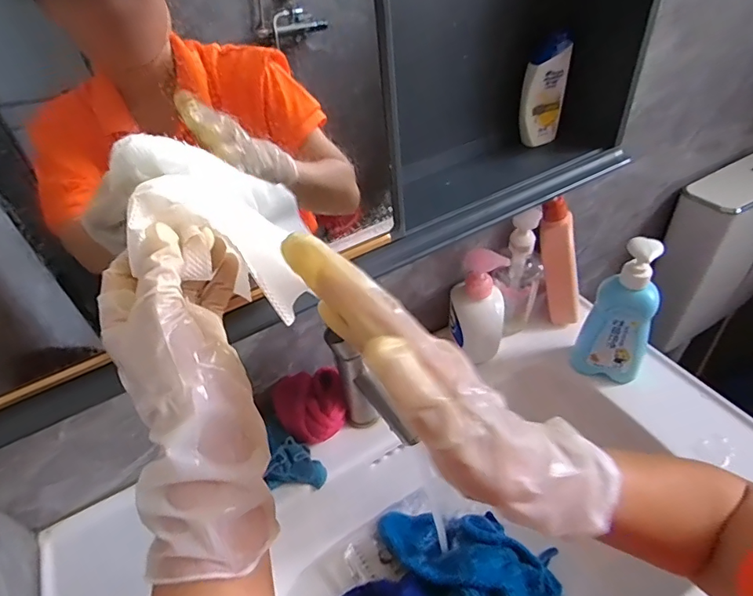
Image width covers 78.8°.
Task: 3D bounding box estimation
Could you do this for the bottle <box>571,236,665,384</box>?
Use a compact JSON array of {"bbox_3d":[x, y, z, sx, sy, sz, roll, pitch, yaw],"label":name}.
[{"bbox_3d":[0.310,0.022,0.577,0.082,0.204,0.044,20,48,26],"label":"bottle"}]

